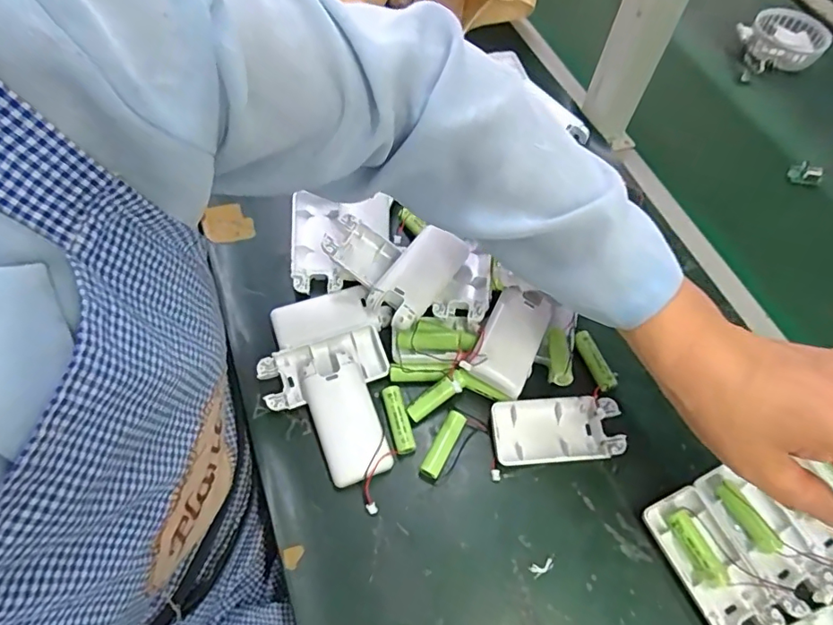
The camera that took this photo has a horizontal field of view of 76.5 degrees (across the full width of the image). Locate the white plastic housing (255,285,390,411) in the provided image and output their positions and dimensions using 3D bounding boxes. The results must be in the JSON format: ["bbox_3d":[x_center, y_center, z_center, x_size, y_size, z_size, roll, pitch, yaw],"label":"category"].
[{"bbox_3d":[-0.077,0.026,0.419,0.095,0.022,0.082,-17,62,-13],"label":"white plastic housing"}]

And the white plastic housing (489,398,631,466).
[{"bbox_3d":[0.103,0.089,0.392,0.094,0.018,0.045,-1,59,-4],"label":"white plastic housing"}]

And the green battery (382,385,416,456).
[{"bbox_3d":[-0.013,0.079,0.391,0.015,0.014,0.051,-13,61,-10],"label":"green battery"}]

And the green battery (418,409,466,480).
[{"bbox_3d":[0.019,0.095,0.381,0.014,0.018,0.049,27,62,13],"label":"green battery"}]

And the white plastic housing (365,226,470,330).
[{"bbox_3d":[0.002,-0.030,0.421,0.048,0.018,0.086,32,63,15],"label":"white plastic housing"}]

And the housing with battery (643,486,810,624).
[{"bbox_3d":[0.199,0.165,0.349,0.054,0.023,0.094,-24,63,-16],"label":"housing with battery"}]

